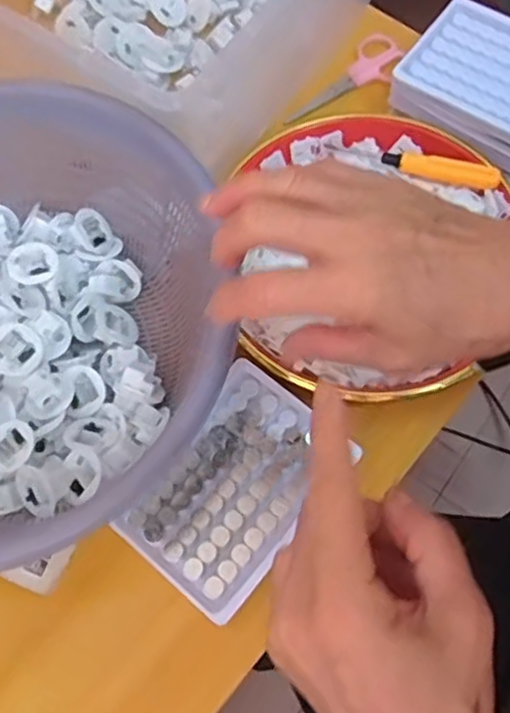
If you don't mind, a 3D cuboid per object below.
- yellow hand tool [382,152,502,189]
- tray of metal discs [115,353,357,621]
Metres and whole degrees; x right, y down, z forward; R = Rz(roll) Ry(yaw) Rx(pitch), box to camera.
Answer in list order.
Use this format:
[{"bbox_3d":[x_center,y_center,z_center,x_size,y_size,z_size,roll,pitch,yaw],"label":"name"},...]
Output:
[{"bbox_3d":[0.132,-0.135,0.502,0.081,0.016,0.015,19,71,8],"label":"yellow hand tool"},{"bbox_3d":[-0.011,0.076,0.417,0.085,0.010,0.131,33,74,13],"label":"tray of metal discs"}]

